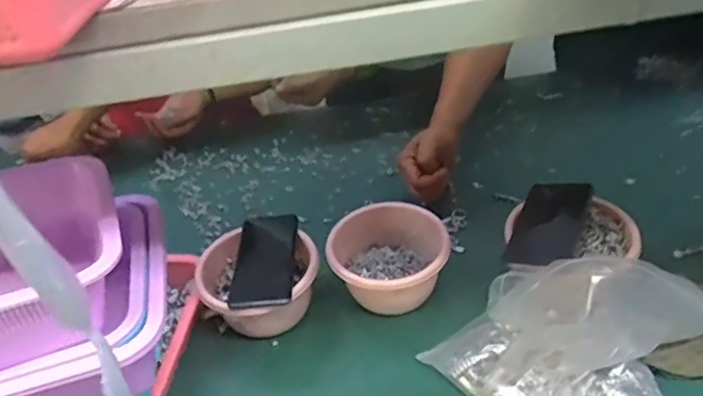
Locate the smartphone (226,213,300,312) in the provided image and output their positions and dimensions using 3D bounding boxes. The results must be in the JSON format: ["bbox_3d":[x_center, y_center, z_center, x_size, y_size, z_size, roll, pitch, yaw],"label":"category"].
[{"bbox_3d":[-0.105,0.074,0.734,0.071,0.014,0.142,0,45,0],"label":"smartphone"}]

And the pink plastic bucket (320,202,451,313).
[{"bbox_3d":[0.048,0.083,0.770,0.152,0.091,0.144,1,39,12],"label":"pink plastic bucket"}]

